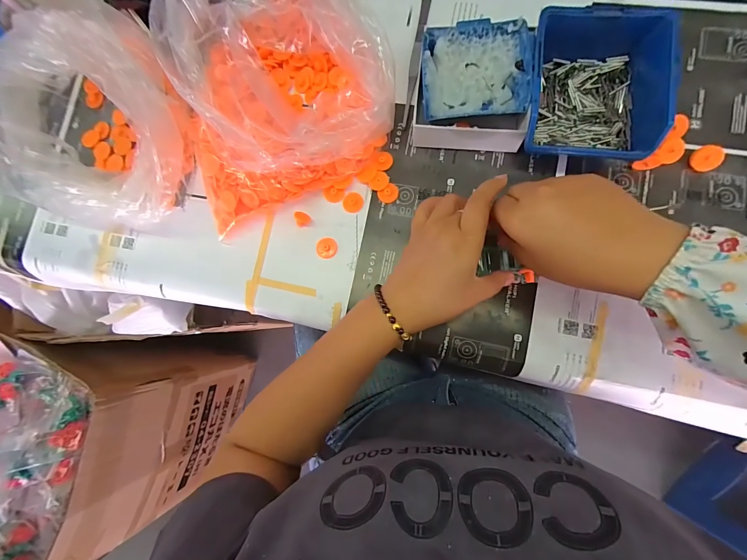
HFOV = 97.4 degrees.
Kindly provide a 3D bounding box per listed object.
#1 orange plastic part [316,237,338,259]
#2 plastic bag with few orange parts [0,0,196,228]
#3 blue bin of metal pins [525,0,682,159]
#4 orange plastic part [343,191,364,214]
[{"bbox_3d":[-0.050,-0.034,0.353,0.022,0.004,0.023,-1,85,7],"label":"orange plastic part"},{"bbox_3d":[-0.295,-0.156,0.339,0.185,0.098,0.193,-9,84,6],"label":"plastic bag with few orange parts"},{"bbox_3d":[0.199,-0.175,0.307,0.109,0.062,0.129,6,85,8],"label":"blue bin of metal pins"},{"bbox_3d":[-0.022,-0.084,0.354,0.023,0.004,0.022,-1,85,7],"label":"orange plastic part"}]

